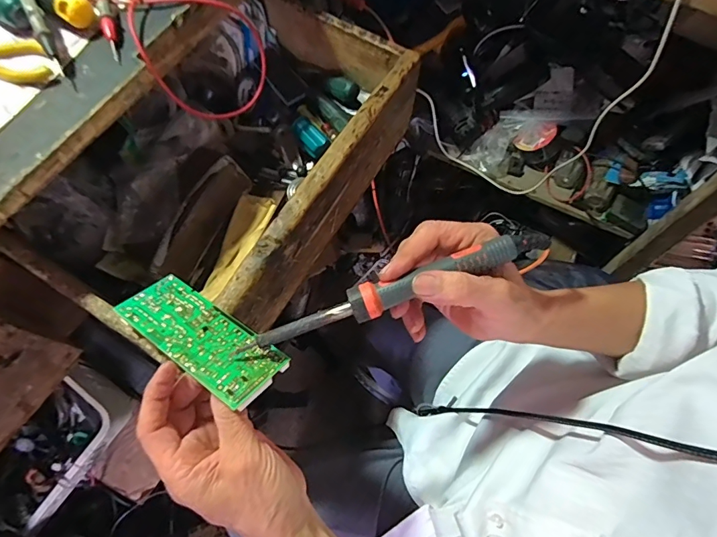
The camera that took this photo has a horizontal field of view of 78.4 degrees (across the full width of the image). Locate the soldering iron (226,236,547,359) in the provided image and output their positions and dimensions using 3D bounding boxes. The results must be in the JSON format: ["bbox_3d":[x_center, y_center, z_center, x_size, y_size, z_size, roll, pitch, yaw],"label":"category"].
[{"bbox_3d":[0.022,0.019,0.313,0.231,0.017,0.023,-21,68,2],"label":"soldering iron"}]

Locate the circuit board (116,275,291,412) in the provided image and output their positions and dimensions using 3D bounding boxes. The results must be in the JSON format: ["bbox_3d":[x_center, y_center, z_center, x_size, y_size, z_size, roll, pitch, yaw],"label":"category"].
[{"bbox_3d":[-0.123,0.052,0.341,0.140,0.007,0.055,29,47,24],"label":"circuit board"}]

